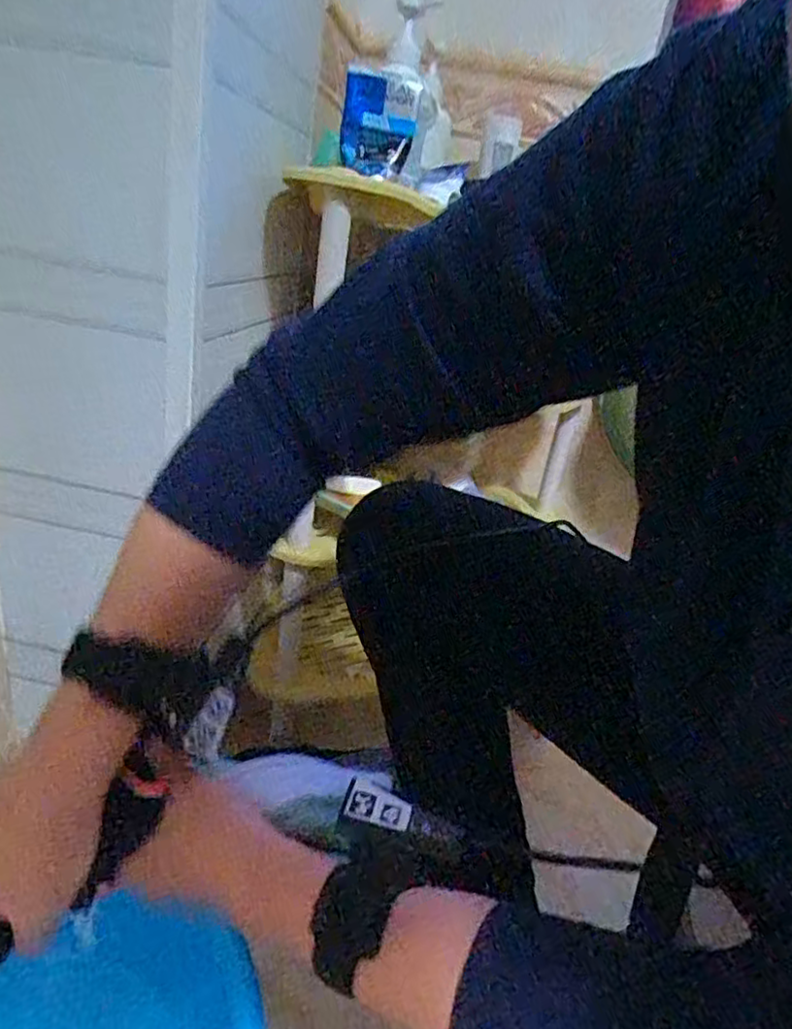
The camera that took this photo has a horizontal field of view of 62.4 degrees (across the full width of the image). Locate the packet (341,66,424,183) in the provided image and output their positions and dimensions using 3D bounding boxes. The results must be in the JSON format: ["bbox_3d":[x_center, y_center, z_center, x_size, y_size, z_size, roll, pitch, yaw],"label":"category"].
[{"bbox_3d":[-0.016,-0.382,0.638,0.072,0.091,0.044,8,23,-5],"label":"packet"}]

